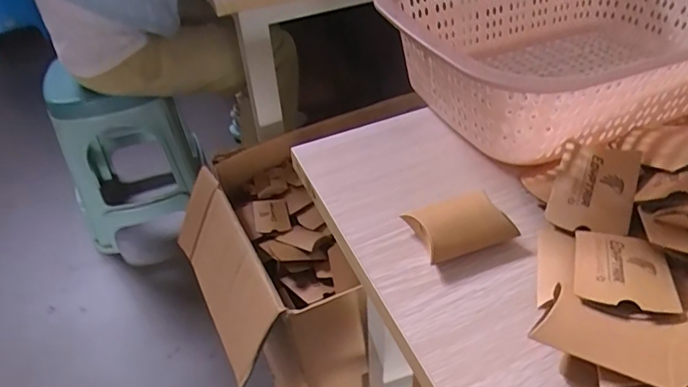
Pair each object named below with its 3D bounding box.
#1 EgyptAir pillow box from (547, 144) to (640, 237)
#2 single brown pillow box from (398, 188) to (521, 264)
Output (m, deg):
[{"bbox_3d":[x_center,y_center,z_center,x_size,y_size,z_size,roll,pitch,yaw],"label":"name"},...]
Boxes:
[{"bbox_3d":[0.193,-0.005,0.386,0.056,0.012,0.077,12,66,30],"label":"EgyptAir pillow box"},{"bbox_3d":[0.092,0.025,0.396,0.076,0.017,0.052,-18,44,-13],"label":"single brown pillow box"}]

